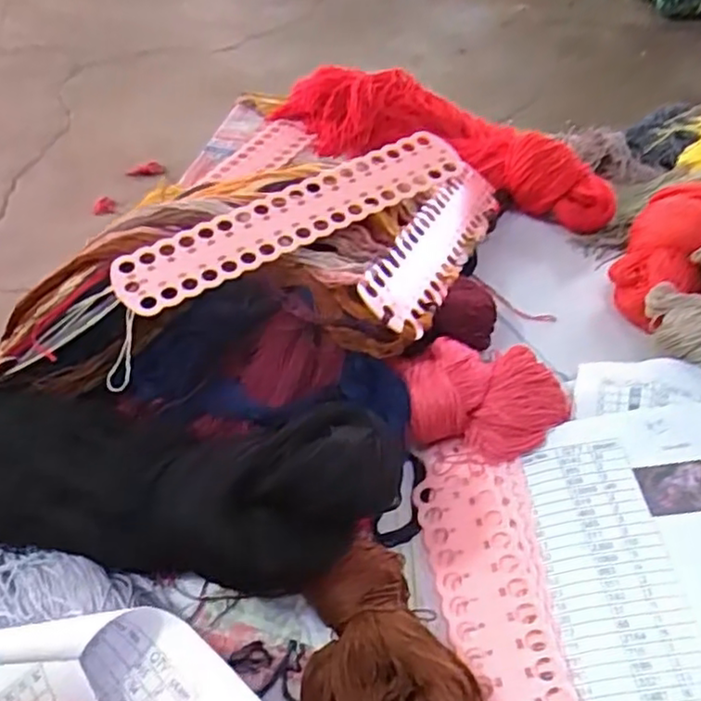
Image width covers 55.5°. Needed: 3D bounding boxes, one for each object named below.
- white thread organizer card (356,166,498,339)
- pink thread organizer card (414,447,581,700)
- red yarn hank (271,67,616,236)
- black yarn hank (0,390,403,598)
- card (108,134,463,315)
[{"bbox_3d":[0.076,-0.097,0.565,0.054,0.008,0.270,44,42,-9],"label":"white thread organizer card"},{"bbox_3d":[0.092,0.178,0.379,0.070,0.007,0.282,-14,47,7],"label":"pink thread organizer card"},{"bbox_3d":[0.085,-0.239,0.722,0.412,0.071,0.107,23,52,16],"label":"red yarn hank"},{"bbox_3d":[-0.143,0.072,0.411,0.337,0.086,0.128,5,51,3],"label":"black yarn hank"},{"bbox_3d":[-0.043,-0.108,0.529,0.290,0.009,0.062,-27,70,-18],"label":"card"}]

